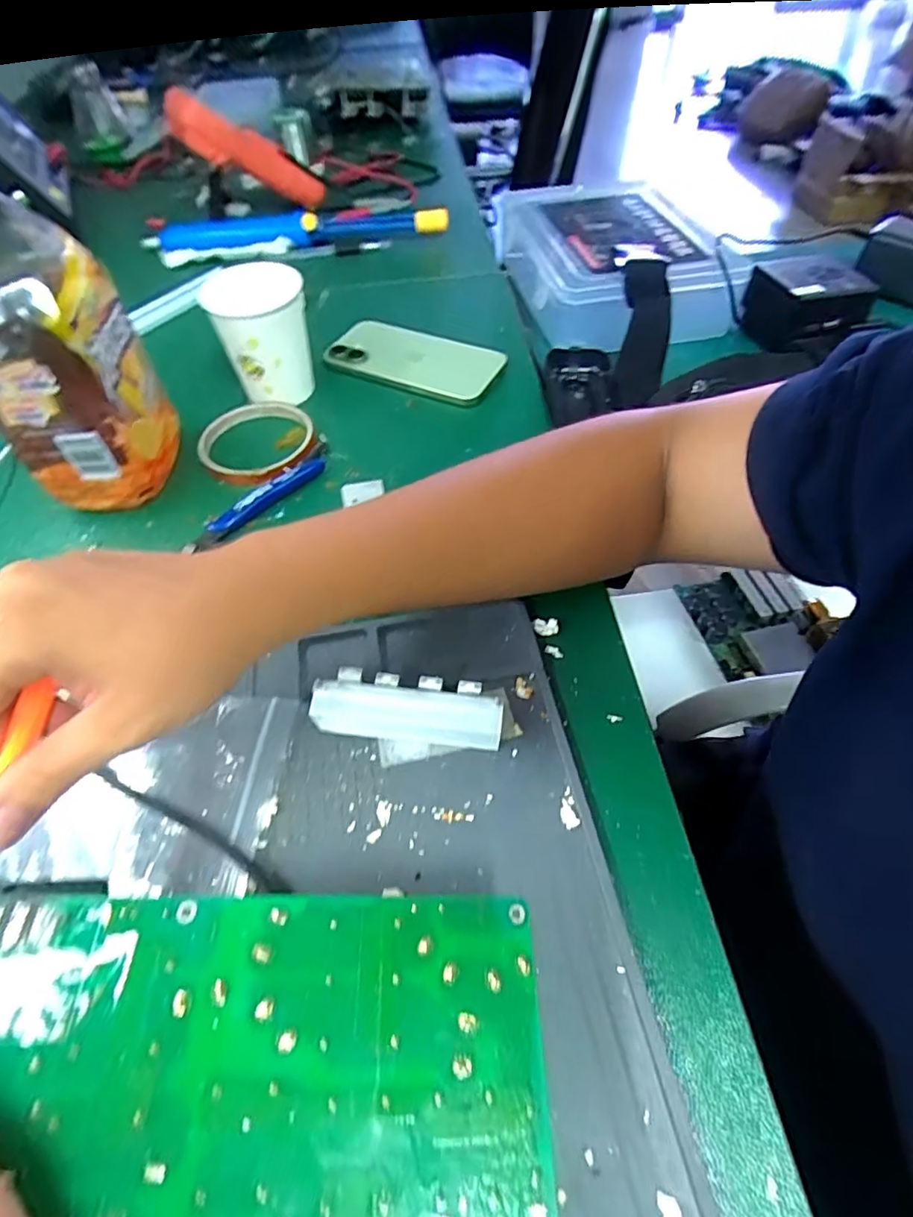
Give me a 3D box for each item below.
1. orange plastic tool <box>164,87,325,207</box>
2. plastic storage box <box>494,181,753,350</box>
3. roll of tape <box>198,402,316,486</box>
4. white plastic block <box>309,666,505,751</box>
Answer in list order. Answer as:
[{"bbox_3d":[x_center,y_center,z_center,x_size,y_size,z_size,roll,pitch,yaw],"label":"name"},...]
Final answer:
[{"bbox_3d":[-0.234,-0.510,0.646,0.170,0.042,0.046,-3,42,-48],"label":"orange plastic tool"},{"bbox_3d":[0.138,-0.334,0.538,0.168,0.058,0.218,-13,54,-7],"label":"plastic storage box"},{"bbox_3d":[-0.147,-0.124,0.427,0.082,0.011,0.091,-8,54,-4],"label":"roll of tape"},{"bbox_3d":[-0.022,0.050,0.279,0.085,0.043,0.007,5,37,5],"label":"white plastic block"}]

